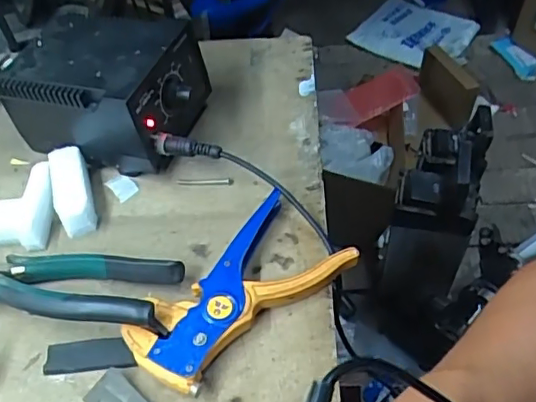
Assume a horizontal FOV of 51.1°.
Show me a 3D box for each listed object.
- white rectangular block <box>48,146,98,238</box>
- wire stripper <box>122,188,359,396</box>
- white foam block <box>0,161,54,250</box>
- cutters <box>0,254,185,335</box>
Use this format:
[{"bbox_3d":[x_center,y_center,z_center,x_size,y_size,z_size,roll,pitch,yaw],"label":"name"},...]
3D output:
[{"bbox_3d":[-0.167,-0.010,0.477,0.032,0.029,0.080,-17,53,-10],"label":"white rectangular block"},{"bbox_3d":[-0.021,0.067,0.404,0.082,0.023,0.160,37,62,27],"label":"wire stripper"},{"bbox_3d":[-0.226,0.006,0.481,0.088,0.034,0.071,2,52,4],"label":"white foam block"},{"bbox_3d":[-0.167,0.058,0.413,0.205,0.039,0.065,8,53,9],"label":"cutters"}]

